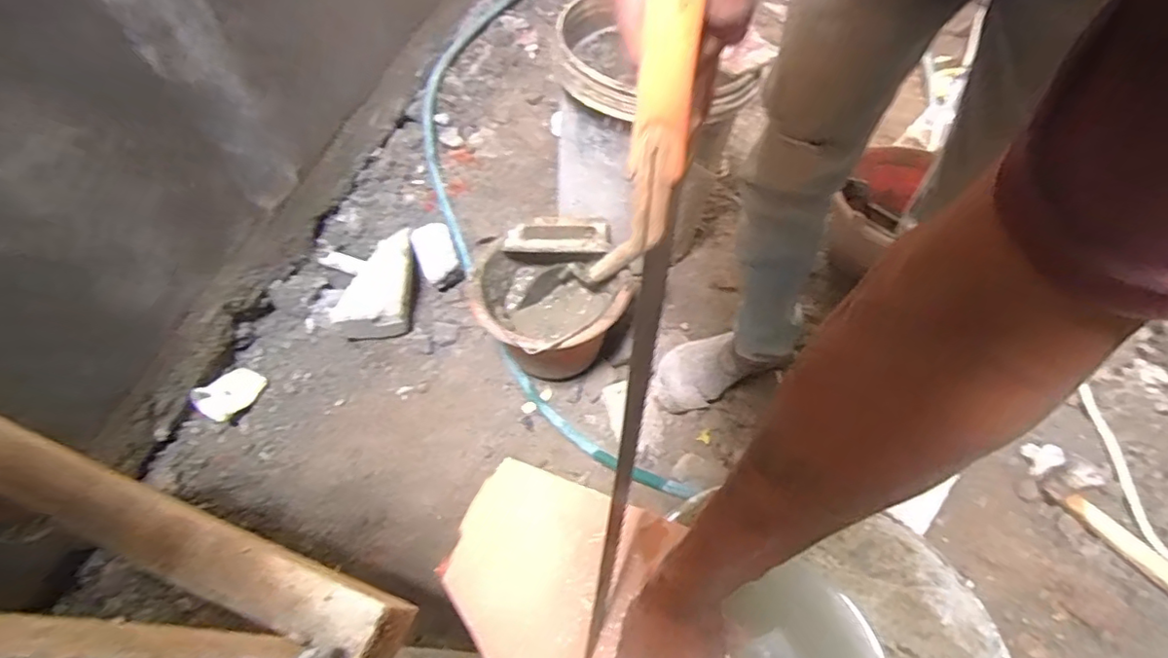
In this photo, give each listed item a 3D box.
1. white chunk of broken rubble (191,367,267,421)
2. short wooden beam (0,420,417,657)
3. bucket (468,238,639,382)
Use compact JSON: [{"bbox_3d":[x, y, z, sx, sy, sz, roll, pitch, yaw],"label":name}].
[{"bbox_3d":[-0.591,0.106,0.965,0.067,0.042,0.099,28,61,19],"label":"white chunk of broken rubble"},{"bbox_3d":[-0.370,0.121,0.423,0.525,0.050,0.047,17,58,13],"label":"short wooden beam"},{"bbox_3d":[-0.060,-0.010,0.935,0.222,0.199,0.208,9,57,8],"label":"bucket"}]

